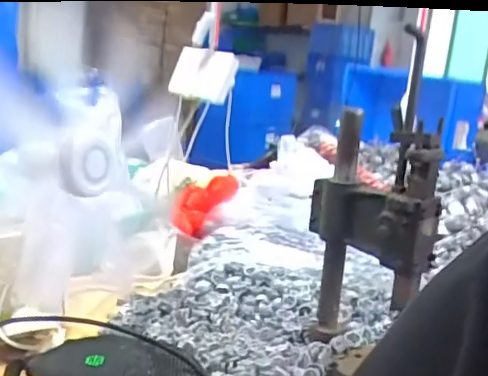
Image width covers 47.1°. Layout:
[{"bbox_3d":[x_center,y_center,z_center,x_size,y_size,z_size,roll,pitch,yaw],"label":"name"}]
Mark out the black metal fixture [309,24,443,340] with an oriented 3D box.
[{"bbox_3d":[0.169,0.010,0.729,0.144,0.375,0.144,8,14,6],"label":"black metal fixture"}]

